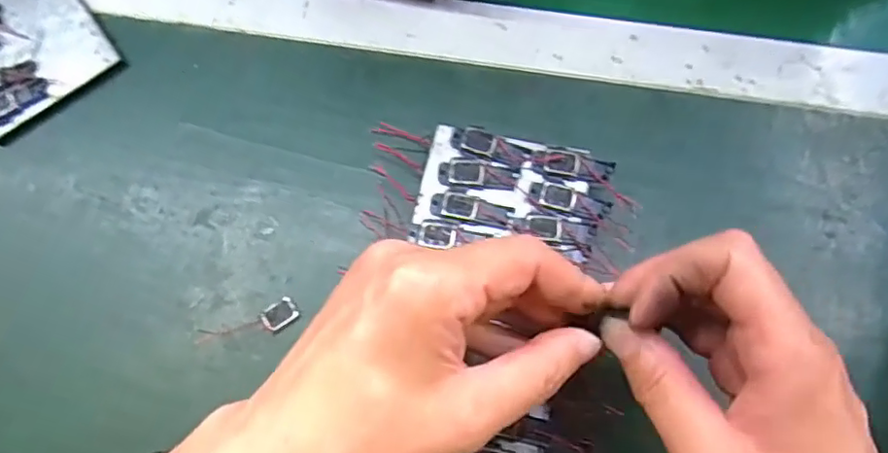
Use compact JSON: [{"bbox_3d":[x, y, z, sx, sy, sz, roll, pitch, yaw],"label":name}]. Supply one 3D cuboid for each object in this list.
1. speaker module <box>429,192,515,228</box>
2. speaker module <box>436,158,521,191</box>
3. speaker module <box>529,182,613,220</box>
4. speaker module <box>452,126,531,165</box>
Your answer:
[{"bbox_3d":[0.014,-0.008,0.291,0.040,0.004,0.013,11,75,3],"label":"speaker module"},{"bbox_3d":[0.017,-0.026,0.296,0.039,0.004,0.014,4,75,2],"label":"speaker module"},{"bbox_3d":[0.061,-0.013,0.291,0.039,0.004,0.012,16,75,5],"label":"speaker module"},{"bbox_3d":[0.023,-0.040,0.299,0.038,0.005,0.015,23,76,7],"label":"speaker module"}]

